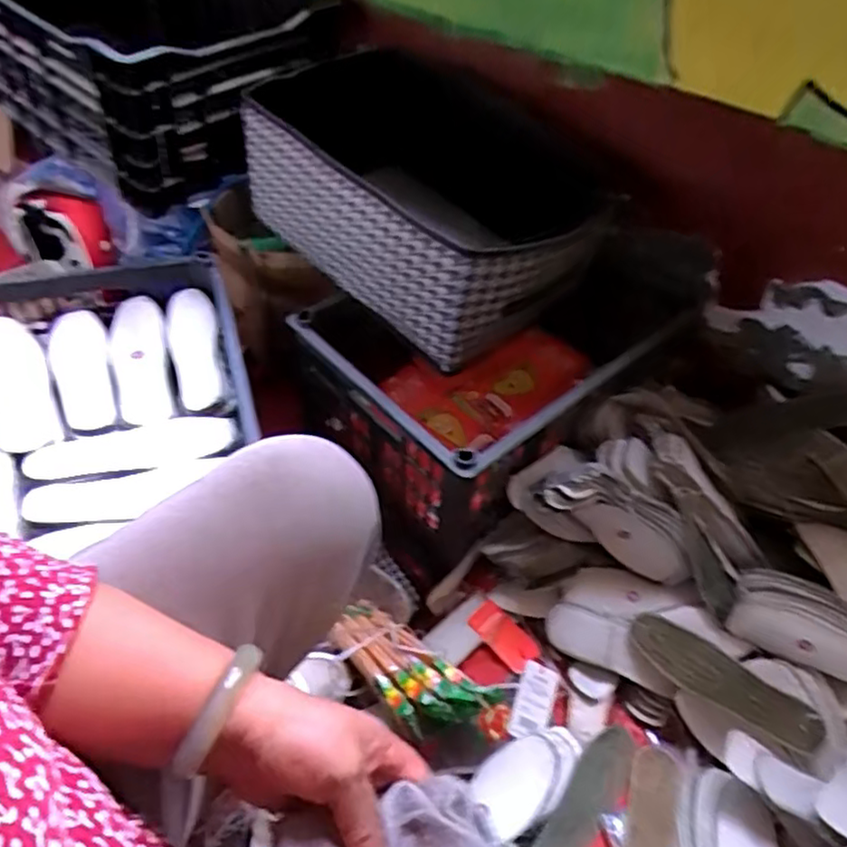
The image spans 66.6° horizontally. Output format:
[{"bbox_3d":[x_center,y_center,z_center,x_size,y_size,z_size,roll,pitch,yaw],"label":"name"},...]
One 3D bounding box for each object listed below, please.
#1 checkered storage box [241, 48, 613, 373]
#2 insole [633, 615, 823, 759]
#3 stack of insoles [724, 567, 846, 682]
[{"bbox_3d":[-0.026,-0.274,0.832,0.244,0.186,0.445,-28,54,-29],"label":"checkered storage box"},{"bbox_3d":[0.351,0.299,0.750,0.220,0.018,0.065,27,49,20],"label":"insole"},{"bbox_3d":[0.490,0.249,0.760,0.236,0.098,0.084,22,48,15],"label":"stack of insoles"}]

